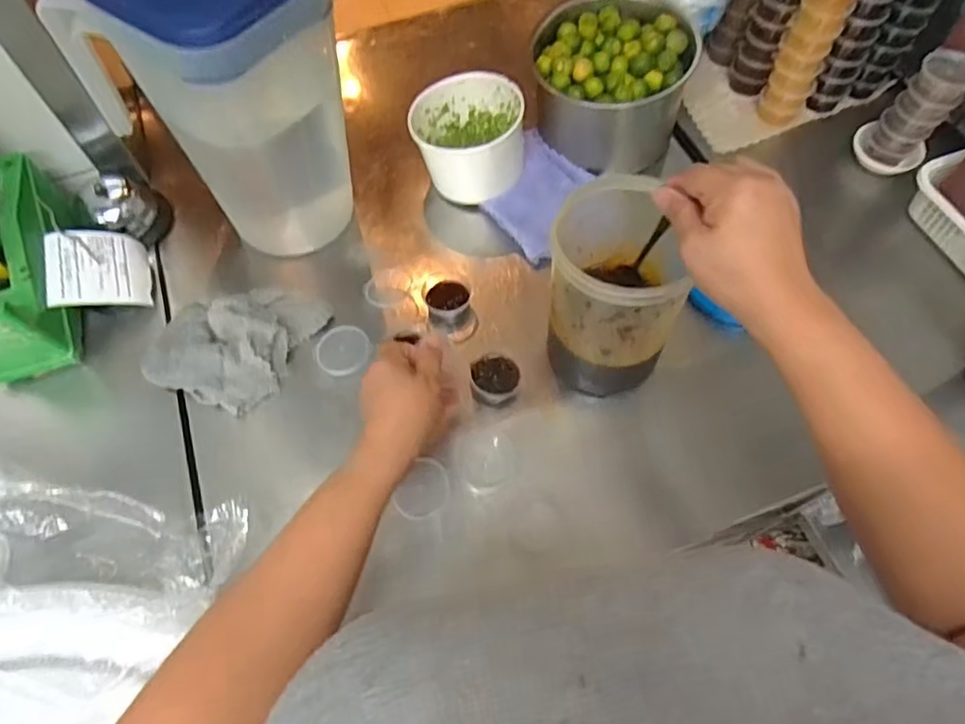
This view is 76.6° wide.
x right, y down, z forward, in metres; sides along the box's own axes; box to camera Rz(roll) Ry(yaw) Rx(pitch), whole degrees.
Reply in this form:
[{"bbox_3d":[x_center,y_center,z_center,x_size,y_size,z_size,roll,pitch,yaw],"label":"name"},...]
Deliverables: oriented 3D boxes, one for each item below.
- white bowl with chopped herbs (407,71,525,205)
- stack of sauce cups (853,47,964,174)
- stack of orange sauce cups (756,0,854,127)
[{"bbox_3d":[-0.016,-0.248,0.681,0.117,0.083,0.120,-1,62,1],"label":"white bowl with chopped herbs"},{"bbox_3d":[0.453,-0.263,0.639,0.051,0.122,0.064,-41,69,-18],"label":"stack of sauce cups"},{"bbox_3d":[0.352,-0.356,0.645,0.051,0.209,0.053,29,67,15],"label":"stack of orange sauce cups"}]

